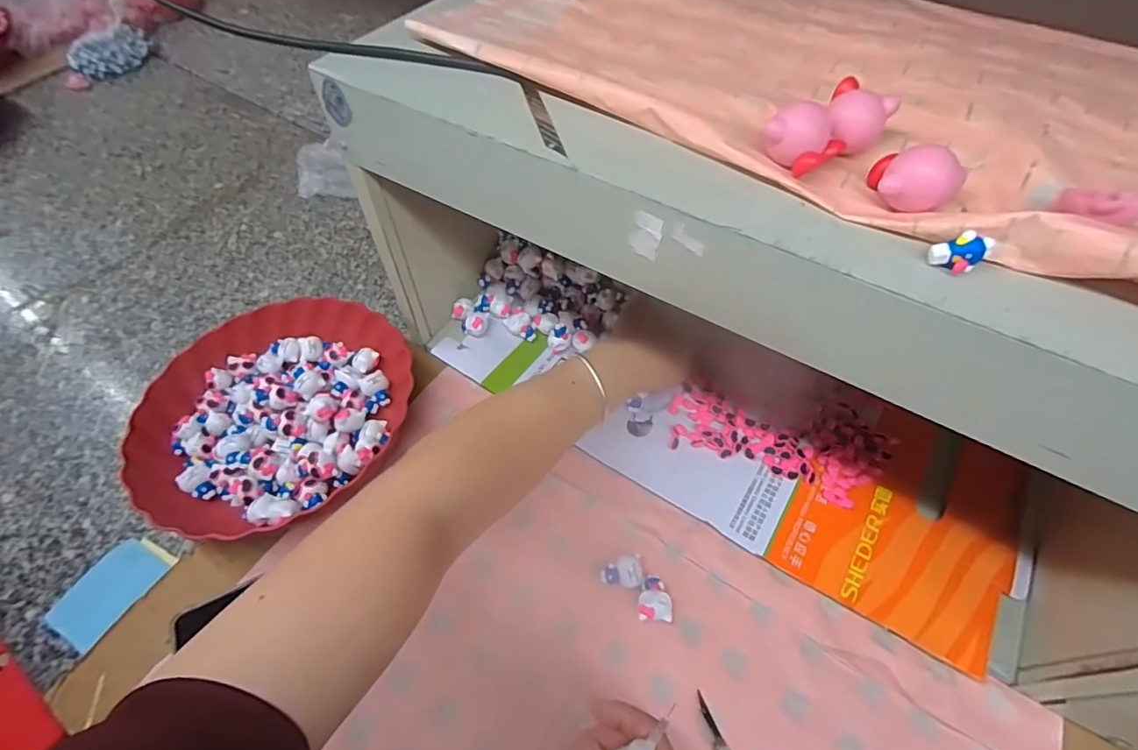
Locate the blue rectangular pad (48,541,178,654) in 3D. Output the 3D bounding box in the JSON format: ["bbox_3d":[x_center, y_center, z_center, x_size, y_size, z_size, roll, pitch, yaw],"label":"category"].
[{"bbox_3d":[-0.369,0.172,0.420,0.059,0.008,0.081,25,62,18],"label":"blue rectangular pad"}]

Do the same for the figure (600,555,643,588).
[{"bbox_3d":[0.042,0.158,0.414,0.032,0.017,0.022,-8,57,-2],"label":"figure"}]

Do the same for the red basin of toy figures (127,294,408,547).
[{"bbox_3d":[-0.271,0.034,0.493,0.228,0.053,0.242,-2,57,2],"label":"red basin of toy figures"}]

